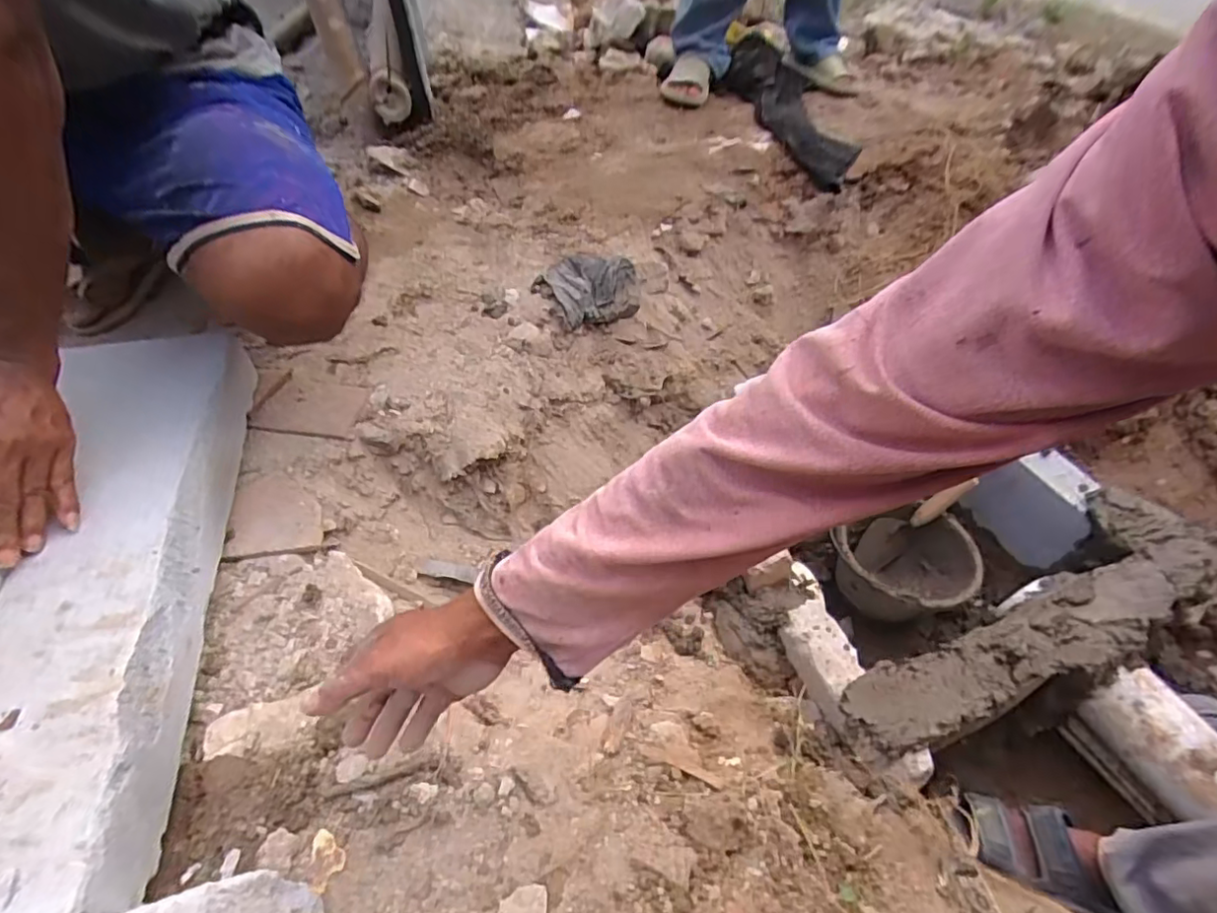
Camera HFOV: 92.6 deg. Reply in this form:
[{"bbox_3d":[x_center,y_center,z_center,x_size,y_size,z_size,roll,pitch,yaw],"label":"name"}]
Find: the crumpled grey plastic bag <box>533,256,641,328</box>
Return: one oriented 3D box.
[{"bbox_3d":[-0.040,-0.284,0.978,0.174,0.070,0.114,-25,53,-18],"label":"crumpled grey plastic bag"}]

